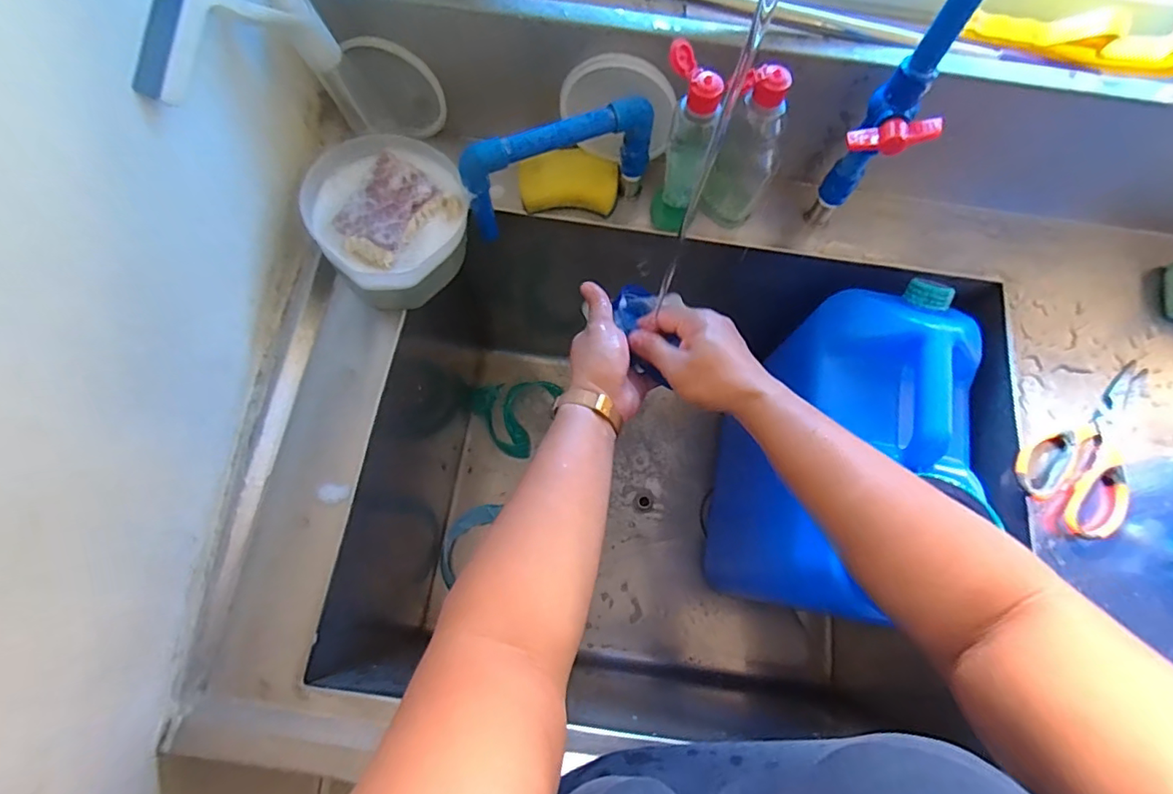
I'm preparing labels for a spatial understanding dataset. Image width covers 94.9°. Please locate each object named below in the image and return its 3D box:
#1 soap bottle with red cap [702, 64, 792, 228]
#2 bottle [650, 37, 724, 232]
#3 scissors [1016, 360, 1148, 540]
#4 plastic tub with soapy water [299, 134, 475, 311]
[{"bbox_3d":[0.149,-0.227,0.503,0.058,0.158,0.039,34,74,8],"label":"soap bottle with red cap"},{"bbox_3d":[0.087,-0.217,0.490,0.050,0.157,0.038,1,72,-2],"label":"bottle"},{"bbox_3d":[0.488,0.049,0.499,0.200,0.020,0.086,-31,76,-12],"label":"scissors"},{"bbox_3d":[-0.186,-0.171,0.505,0.135,0.075,0.146,1,72,-2],"label":"plastic tub with soapy water"}]

